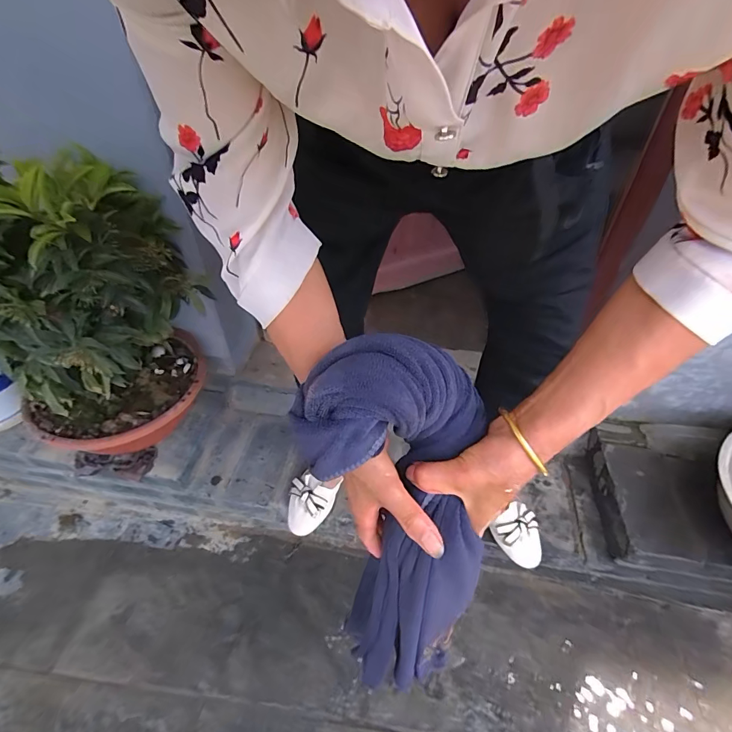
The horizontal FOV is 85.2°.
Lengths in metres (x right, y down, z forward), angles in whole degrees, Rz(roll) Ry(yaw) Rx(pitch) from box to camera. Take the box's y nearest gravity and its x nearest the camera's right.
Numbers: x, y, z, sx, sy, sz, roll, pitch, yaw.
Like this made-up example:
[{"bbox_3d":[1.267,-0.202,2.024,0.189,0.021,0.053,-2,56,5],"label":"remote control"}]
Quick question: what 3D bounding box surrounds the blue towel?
[{"bbox_3d":[0.029,0.177,0.399,0.142,0.450,0.112,-6,31,-4],"label":"blue towel"}]

